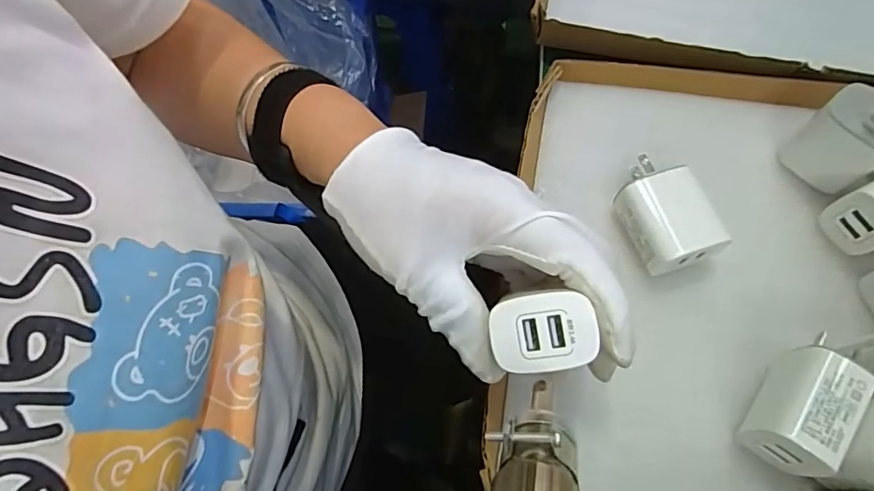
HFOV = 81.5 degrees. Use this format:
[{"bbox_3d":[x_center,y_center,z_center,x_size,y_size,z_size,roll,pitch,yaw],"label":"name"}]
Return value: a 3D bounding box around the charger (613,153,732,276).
[{"bbox_3d":[0.118,-0.015,0.269,0.038,0.030,0.055,-23,69,-4],"label":"charger"}]

